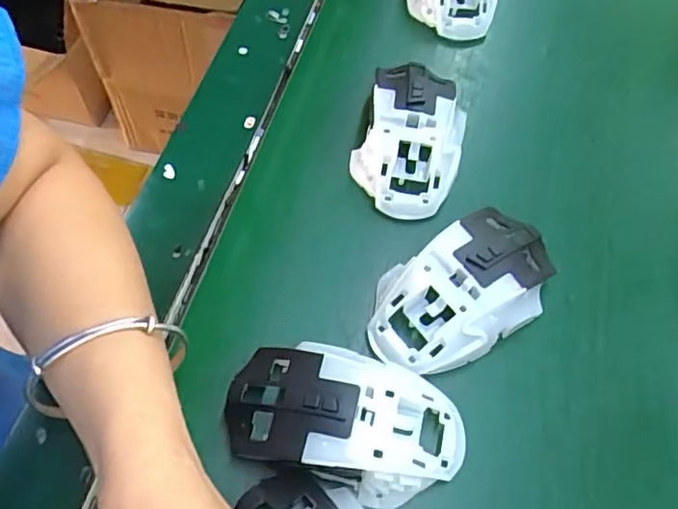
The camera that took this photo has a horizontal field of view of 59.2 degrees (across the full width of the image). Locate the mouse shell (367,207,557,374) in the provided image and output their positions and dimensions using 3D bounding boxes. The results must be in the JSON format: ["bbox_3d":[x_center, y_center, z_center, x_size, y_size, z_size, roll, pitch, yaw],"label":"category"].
[{"bbox_3d":[0.069,0.020,0.328,0.110,0.037,0.063,-28,67,-18],"label":"mouse shell"}]

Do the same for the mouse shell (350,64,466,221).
[{"bbox_3d":[0.046,-0.078,0.378,0.063,0.038,0.110,15,61,4],"label":"mouse shell"}]

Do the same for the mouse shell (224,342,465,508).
[{"bbox_3d":[0.004,0.080,0.289,0.114,0.036,0.060,13,61,3],"label":"mouse shell"}]

